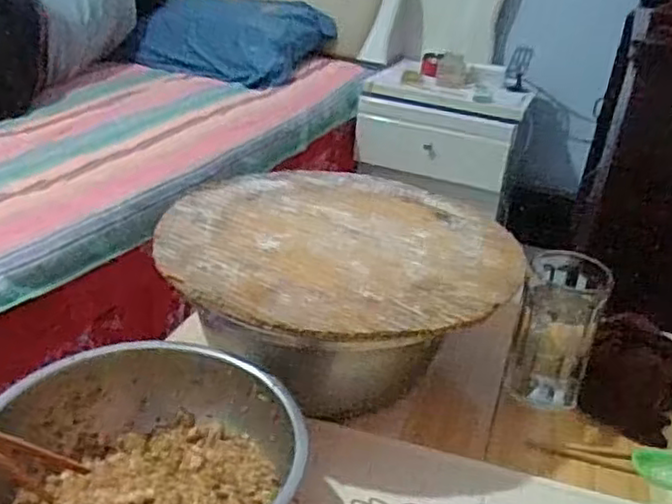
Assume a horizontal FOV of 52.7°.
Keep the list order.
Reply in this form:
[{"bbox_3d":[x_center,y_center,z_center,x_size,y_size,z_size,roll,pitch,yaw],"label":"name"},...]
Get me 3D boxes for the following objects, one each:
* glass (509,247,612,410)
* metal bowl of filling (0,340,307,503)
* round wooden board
[{"bbox_3d":[0.213,0.075,0.656,0.072,0.144,0.061,14,30,15],"label":"glass"},{"bbox_3d":[-0.140,0.157,0.504,0.222,0.080,0.215,4,29,-2],"label":"metal bowl of filling"},{"bbox_3d":[0.003,-0.016,0.687,0.348,0.020,0.346,4,29,-2],"label":"round wooden board"}]

